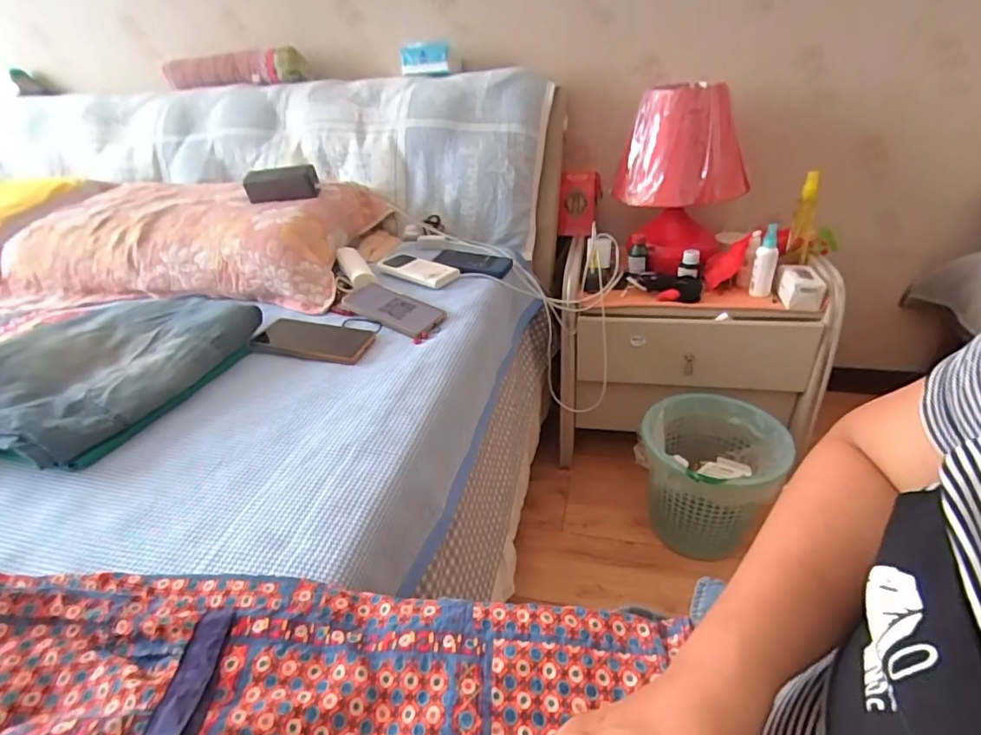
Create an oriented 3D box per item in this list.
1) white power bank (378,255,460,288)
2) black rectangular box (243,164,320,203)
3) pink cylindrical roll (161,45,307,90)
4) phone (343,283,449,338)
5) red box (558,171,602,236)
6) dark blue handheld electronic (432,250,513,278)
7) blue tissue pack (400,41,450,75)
[{"bbox_3d":[-0.136,-0.183,0.931,0.161,0.015,0.068,21,40,34],"label":"white power bank"},{"bbox_3d":[-0.400,-0.349,0.960,0.142,0.053,0.027,-3,32,2],"label":"black rectangular box"},{"bbox_3d":[-0.670,-0.771,1.314,0.450,0.070,0.072,9,35,20],"label":"pink cylindrical roll"},{"bbox_3d":[-0.157,-0.096,0.813,0.173,0.011,0.077,25,49,23],"label":"phone"},{"bbox_3d":[0.218,-0.399,1.243,0.127,0.151,0.036,-9,18,-29],"label":"red box"},{"bbox_3d":[-0.041,-0.197,0.959,0.154,0.017,0.092,16,40,19],"label":"dark blue handheld electronic"},{"bbox_3d":[-0.151,-0.690,1.132,0.132,0.062,0.025,13,37,24],"label":"blue tissue pack"}]

